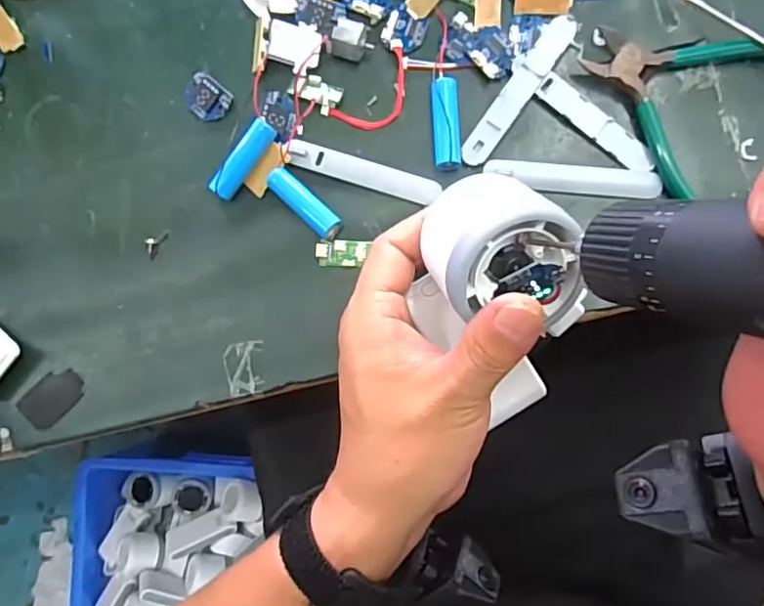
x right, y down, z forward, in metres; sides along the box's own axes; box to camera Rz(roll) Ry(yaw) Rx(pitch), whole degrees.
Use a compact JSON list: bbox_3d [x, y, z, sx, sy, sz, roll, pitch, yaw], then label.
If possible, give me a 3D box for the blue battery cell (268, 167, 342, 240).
[{"bbox_3d":[-0.044,-0.057,0.330,0.050,0.014,0.014,43,93,6],"label":"blue battery cell"}]

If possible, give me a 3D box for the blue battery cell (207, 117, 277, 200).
[{"bbox_3d":[-0.079,-0.082,0.337,0.013,0.017,0.050,39,93,6],"label":"blue battery cell"}]

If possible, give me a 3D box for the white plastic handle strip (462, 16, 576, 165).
[{"bbox_3d":[0.076,-0.120,0.326,0.018,0.004,0.096,36,92,6],"label":"white plastic handle strip"}]

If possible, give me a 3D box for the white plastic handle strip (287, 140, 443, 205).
[{"bbox_3d":[-0.010,-0.075,0.334,0.089,0.007,0.015,19,90,7],"label":"white plastic handle strip"}]

